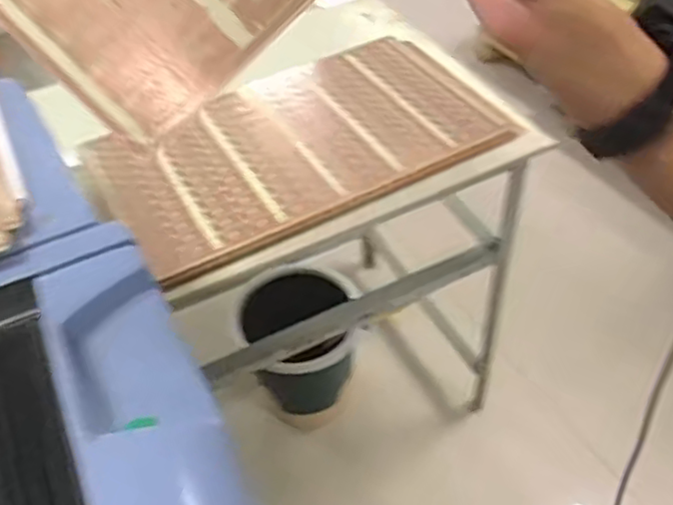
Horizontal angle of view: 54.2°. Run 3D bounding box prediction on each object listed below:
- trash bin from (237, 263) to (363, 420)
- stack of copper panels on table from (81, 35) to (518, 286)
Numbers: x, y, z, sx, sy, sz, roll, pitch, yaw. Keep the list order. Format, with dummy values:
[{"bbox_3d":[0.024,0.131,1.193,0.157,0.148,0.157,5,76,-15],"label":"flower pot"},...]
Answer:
[{"bbox_3d":[-0.069,0.175,1.355,0.212,0.229,0.239,27,54,26],"label":"trash bin"},{"bbox_3d":[-0.048,-0.155,0.897,0.527,0.033,0.304,-24,48,-19],"label":"stack of copper panels on table"}]

